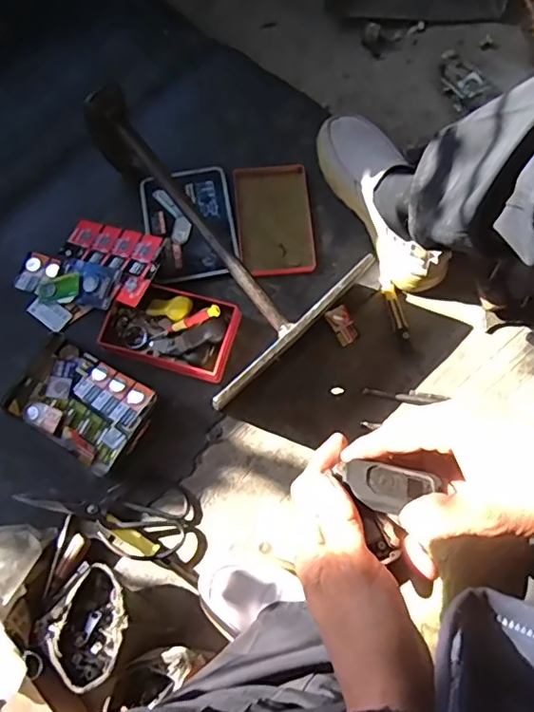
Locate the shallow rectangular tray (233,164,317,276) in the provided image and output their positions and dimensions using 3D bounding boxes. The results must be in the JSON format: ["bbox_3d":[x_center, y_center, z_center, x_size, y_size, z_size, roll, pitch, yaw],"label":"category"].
[{"bbox_3d":[0.009,-0.188,0.758,0.097,0.015,0.161,-6,77,-3],"label":"shallow rectangular tray"}]

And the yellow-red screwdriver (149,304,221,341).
[{"bbox_3d":[-0.103,-0.040,0.699,0.104,0.017,0.017,-21,76,24],"label":"yellow-red screwdriver"}]

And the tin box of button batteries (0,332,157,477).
[{"bbox_3d":[-0.231,0.055,0.688,0.173,0.030,0.115,33,78,6],"label":"tin box of button batteries"}]

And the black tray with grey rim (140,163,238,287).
[{"bbox_3d":[-0.104,-0.177,0.754,0.113,0.018,0.157,-10,77,-4],"label":"black tray with grey rim"}]

